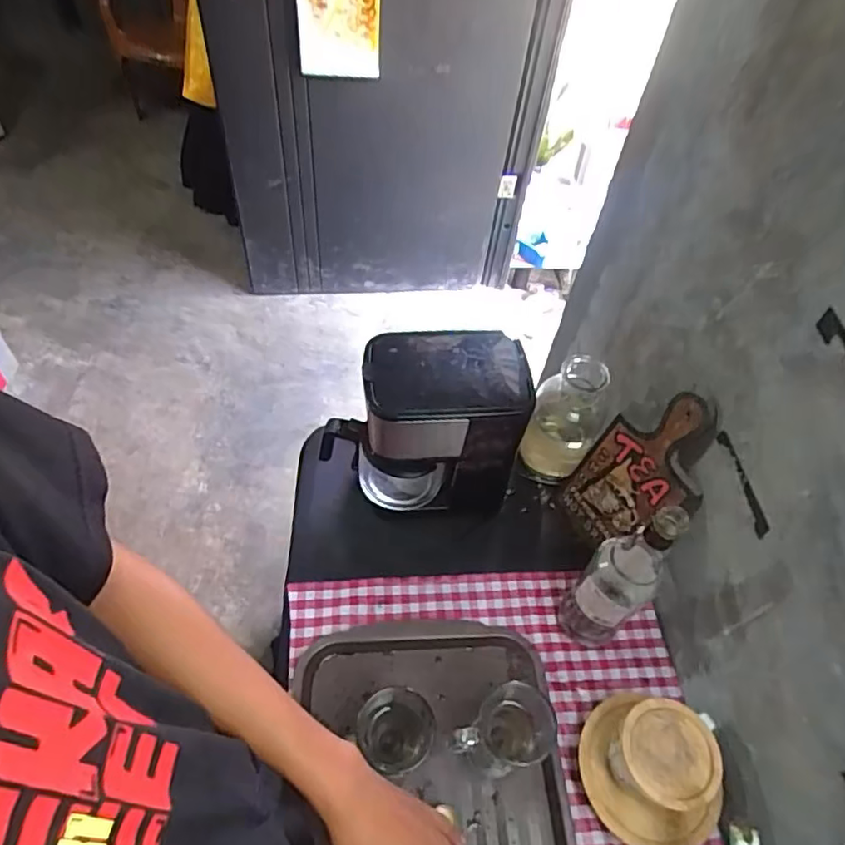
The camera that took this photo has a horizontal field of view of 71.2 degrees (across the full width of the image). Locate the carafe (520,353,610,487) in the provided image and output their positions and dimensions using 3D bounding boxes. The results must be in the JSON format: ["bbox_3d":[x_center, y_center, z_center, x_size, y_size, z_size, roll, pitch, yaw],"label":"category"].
[{"bbox_3d":[0.217,-0.012,0.880,0.101,0.205,0.114,24,54,12],"label":"carafe"}]

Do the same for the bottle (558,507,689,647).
[{"bbox_3d":[0.222,0.183,0.675,0.059,0.285,0.070,-36,64,-28],"label":"bottle"}]

